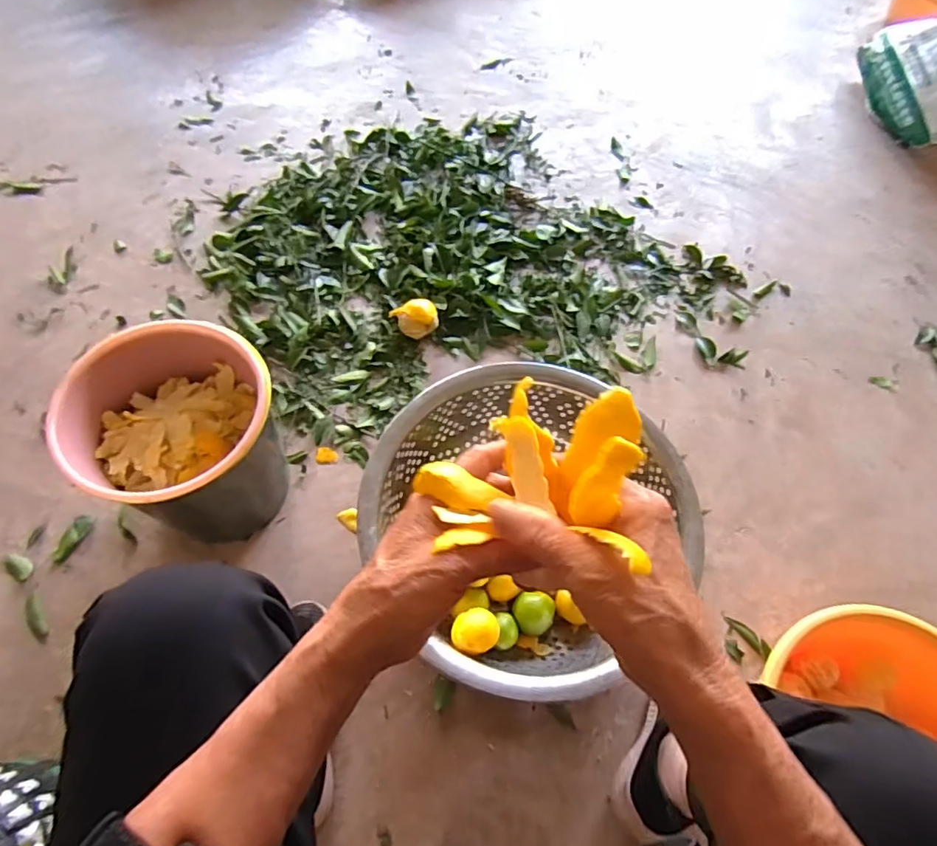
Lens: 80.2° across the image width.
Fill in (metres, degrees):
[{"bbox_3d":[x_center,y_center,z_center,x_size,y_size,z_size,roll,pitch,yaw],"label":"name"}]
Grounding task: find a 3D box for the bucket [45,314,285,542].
[{"bbox_3d":[-0.337,0.028,0.688,0.205,0.214,0.200,2,62,-4],"label":"bucket"}]

